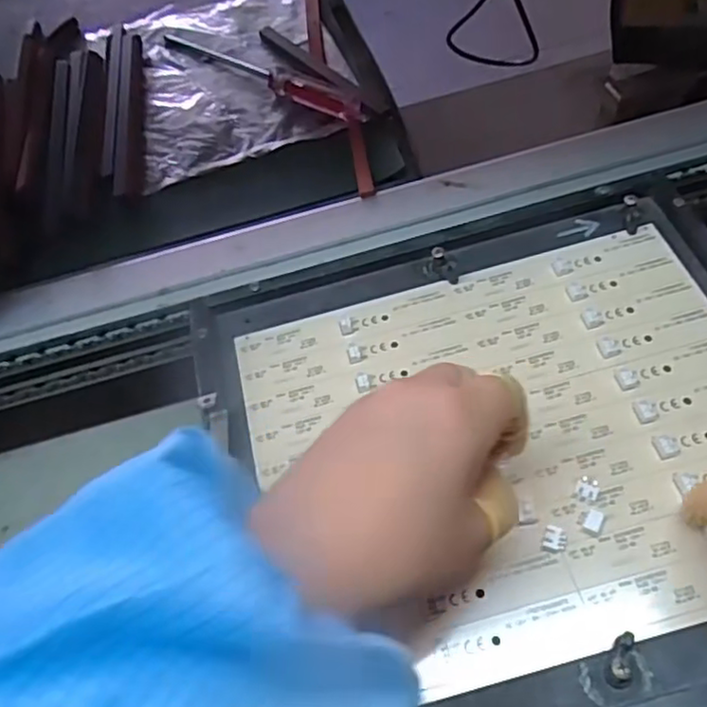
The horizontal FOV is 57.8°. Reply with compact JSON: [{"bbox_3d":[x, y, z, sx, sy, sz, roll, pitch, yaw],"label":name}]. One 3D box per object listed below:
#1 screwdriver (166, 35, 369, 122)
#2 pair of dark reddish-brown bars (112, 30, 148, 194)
[{"bbox_3d":[-0.077,-0.229,0.516,0.226,0.017,0.027,33,68,22],"label":"screwdriver"},{"bbox_3d":[-0.177,-0.197,0.519,0.022,0.011,0.213,-11,59,0],"label":"pair of dark reddish-brown bars"}]

